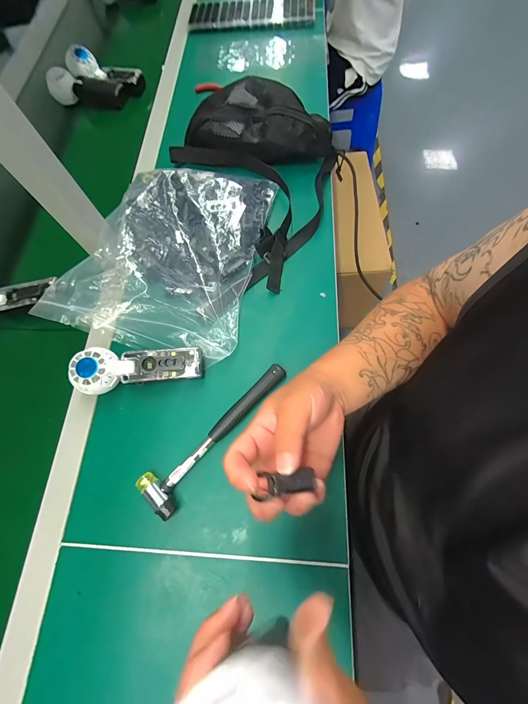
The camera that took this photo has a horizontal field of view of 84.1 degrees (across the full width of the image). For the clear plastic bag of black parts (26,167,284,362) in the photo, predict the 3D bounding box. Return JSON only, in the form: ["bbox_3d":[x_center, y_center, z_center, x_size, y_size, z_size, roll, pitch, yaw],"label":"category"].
[{"bbox_3d":[-0.132,-0.171,0.456,0.248,0.092,0.355,13,73,8],"label":"clear plastic bag of black parts"}]

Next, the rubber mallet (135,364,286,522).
[{"bbox_3d":[-0.054,0.109,0.384,0.232,0.022,0.056,-42,73,-10],"label":"rubber mallet"}]

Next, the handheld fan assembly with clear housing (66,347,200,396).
[{"bbox_3d":[-0.172,0.019,0.407,0.165,0.035,0.058,-9,87,-11],"label":"handheld fan assembly with clear housing"}]

